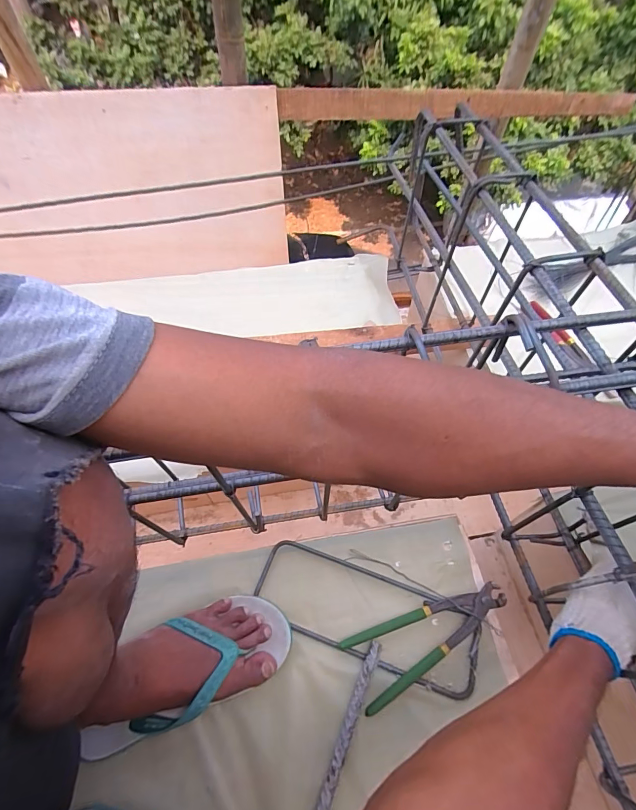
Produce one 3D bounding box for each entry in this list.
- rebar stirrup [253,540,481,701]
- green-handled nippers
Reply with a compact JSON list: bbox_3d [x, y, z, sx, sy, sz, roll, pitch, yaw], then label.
[{"bbox_3d":[0.062,0.276,0.512,0.301,0.018,0.108,16,59,14],"label":"rebar stirrup"},{"bbox_3d":[0.146,0.301,0.485,0.215,0.028,0.079,-18,57,-8],"label":"green-handled nippers"}]

